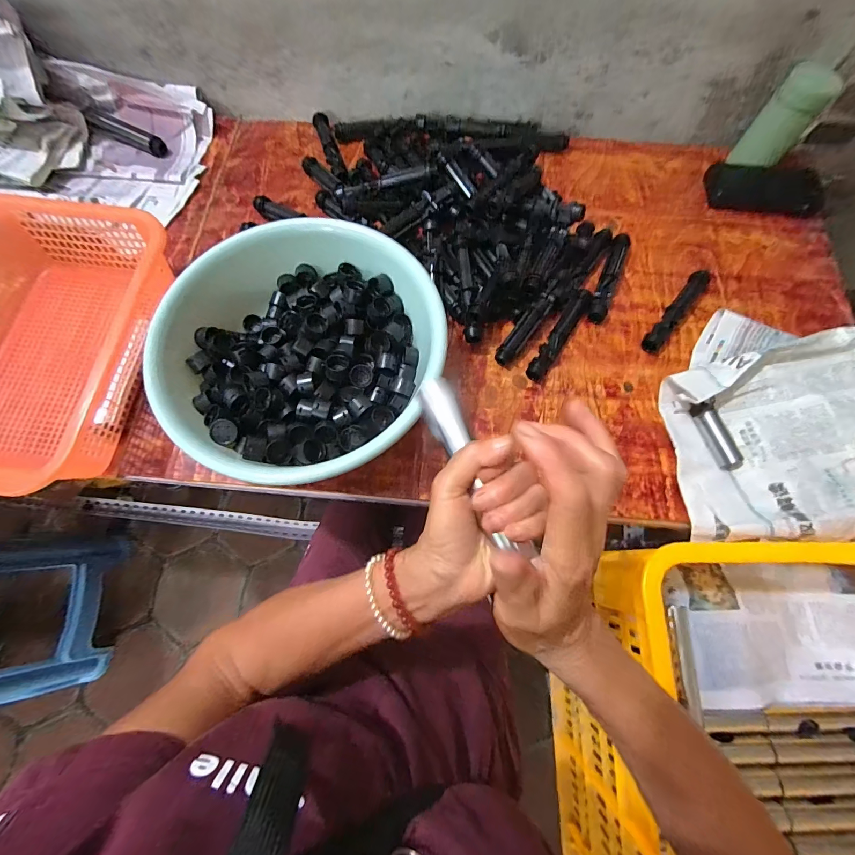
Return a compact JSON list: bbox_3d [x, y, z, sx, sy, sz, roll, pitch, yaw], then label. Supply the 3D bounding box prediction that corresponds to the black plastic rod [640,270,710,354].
[{"bbox_3d":[0.330,-0.154,0.501,0.026,0.023,0.142,38,75,11],"label":"black plastic rod"}]

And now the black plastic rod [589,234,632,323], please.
[{"bbox_3d":[0.248,-0.205,0.516,0.024,0.016,0.147,23,72,6],"label":"black plastic rod"}]

